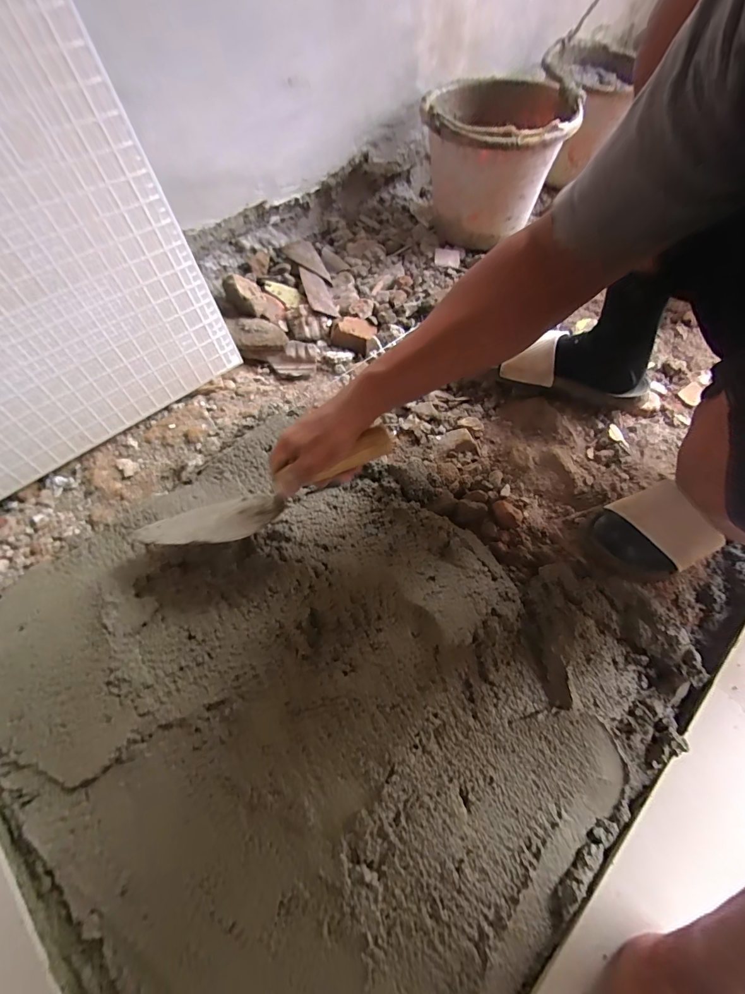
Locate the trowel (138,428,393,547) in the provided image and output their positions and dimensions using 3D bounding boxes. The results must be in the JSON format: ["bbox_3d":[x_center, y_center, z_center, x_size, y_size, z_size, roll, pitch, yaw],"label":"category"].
[{"bbox_3d":[-0.115,0.006,0.429,0.297,0.052,0.069,-22,63,8],"label":"trowel"}]

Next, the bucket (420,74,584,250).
[{"bbox_3d":[0.214,-0.625,0.747,0.234,0.226,0.289,4,63,0],"label":"bucket"}]

